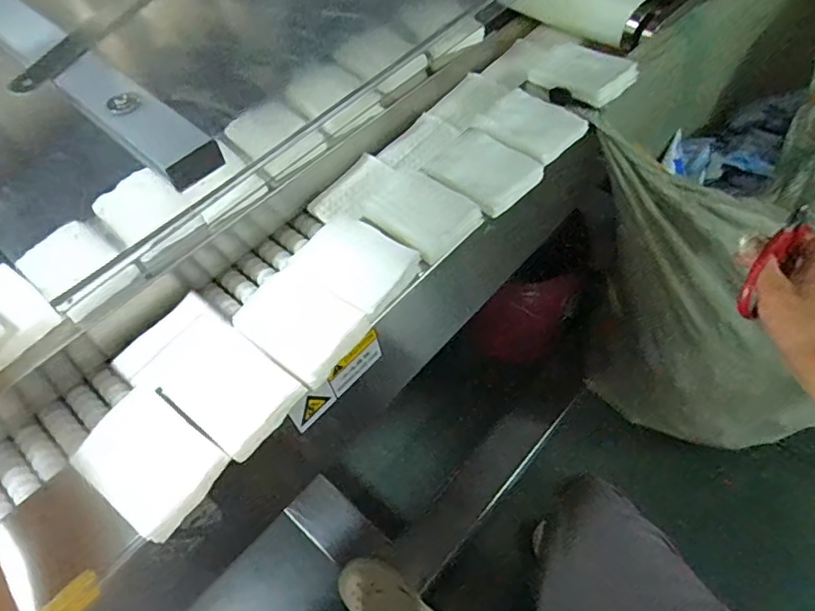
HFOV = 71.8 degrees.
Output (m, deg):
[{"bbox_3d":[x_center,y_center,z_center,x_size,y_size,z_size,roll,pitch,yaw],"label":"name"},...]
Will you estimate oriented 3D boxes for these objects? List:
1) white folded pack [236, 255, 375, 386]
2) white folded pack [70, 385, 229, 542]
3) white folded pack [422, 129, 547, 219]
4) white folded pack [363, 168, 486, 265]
[{"bbox_3d":[-0.093,0.013,0.484,0.100,0.022,0.077,34,65,24],"label":"white folded pack"},{"bbox_3d":[-0.196,0.113,0.425,0.109,0.012,0.074,33,64,23],"label":"white folded pack"},{"bbox_3d":[0.077,-0.139,0.565,0.085,0.018,0.111,-38,61,-20],"label":"white folded pack"},{"bbox_3d":[0.013,-0.091,0.537,0.096,0.026,0.076,34,65,24],"label":"white folded pack"}]

